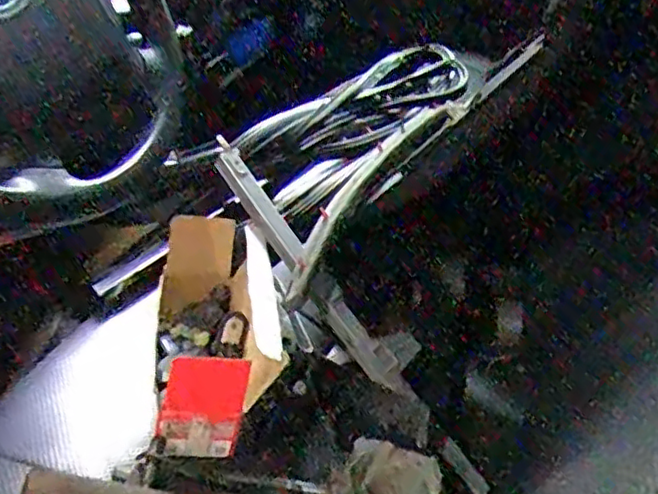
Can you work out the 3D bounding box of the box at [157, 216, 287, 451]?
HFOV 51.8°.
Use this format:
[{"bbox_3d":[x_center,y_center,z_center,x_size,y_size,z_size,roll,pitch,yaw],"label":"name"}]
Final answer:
[{"bbox_3d":[-0.106,0.076,0.639,0.113,0.125,0.189,-6,34,-8],"label":"box"}]

